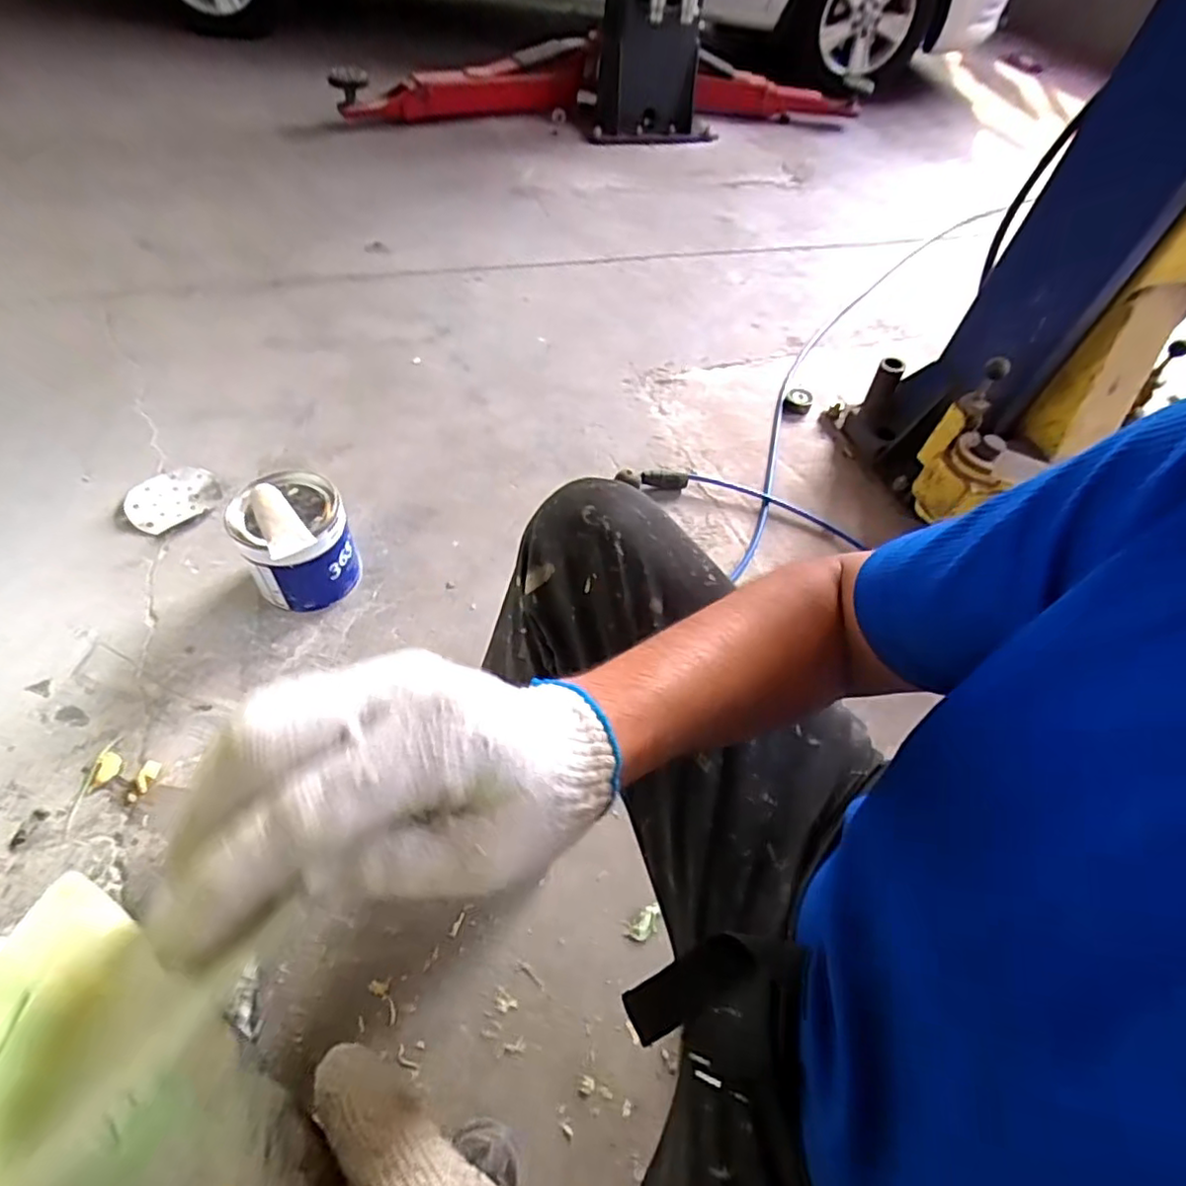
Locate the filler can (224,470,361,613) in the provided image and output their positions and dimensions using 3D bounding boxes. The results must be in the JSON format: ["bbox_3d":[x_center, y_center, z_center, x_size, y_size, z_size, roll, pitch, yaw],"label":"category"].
[{"bbox_3d":[-0.437,-0.073,0.948,0.148,0.167,0.167,-25,59,-22],"label":"filler can"}]

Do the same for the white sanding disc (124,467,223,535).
[{"bbox_3d":[-0.707,-0.161,1.078,0.142,0.006,0.120,-34,65,-24],"label":"white sanding disc"}]

